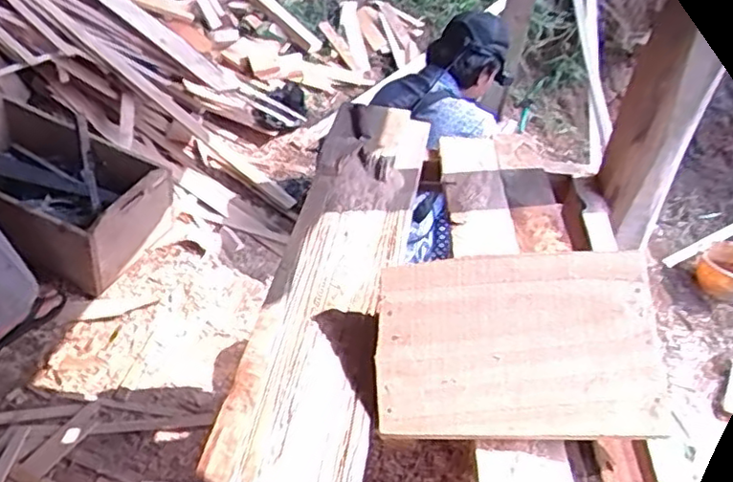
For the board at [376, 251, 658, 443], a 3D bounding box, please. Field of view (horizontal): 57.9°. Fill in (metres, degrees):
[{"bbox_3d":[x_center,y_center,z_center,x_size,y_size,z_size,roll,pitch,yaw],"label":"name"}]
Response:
[{"bbox_3d":[0.153,0.108,0.694,0.279,0.016,0.193,-3,69,7],"label":"board"}]

